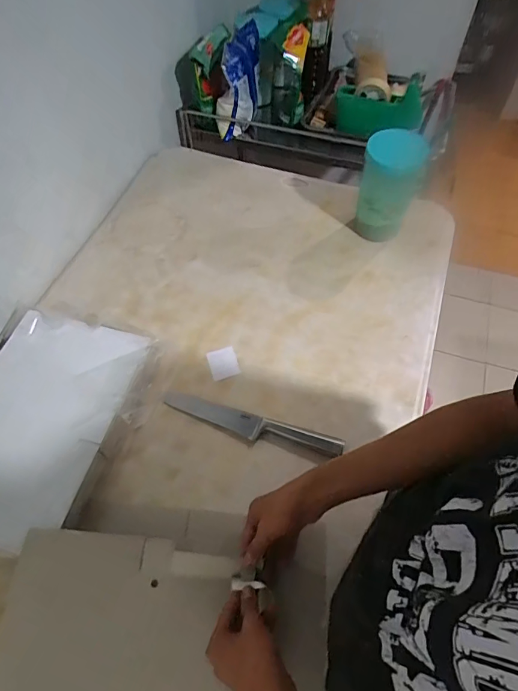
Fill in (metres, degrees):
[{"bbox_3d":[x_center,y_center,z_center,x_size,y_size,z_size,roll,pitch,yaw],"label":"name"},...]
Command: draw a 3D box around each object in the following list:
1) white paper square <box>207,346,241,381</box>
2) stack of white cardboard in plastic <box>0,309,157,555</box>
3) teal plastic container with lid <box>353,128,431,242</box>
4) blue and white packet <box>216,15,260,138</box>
[{"bbox_3d":[-0.064,0.031,0.752,0.050,0.007,0.056,-15,59,-10],"label":"white paper square"},{"bbox_3d":[-0.332,0.112,0.658,0.256,0.034,0.355,11,58,6],"label":"stack of white cardboard in plastic"},{"bbox_3d":[0.255,-0.311,0.833,0.105,0.220,0.094,21,60,12],"label":"teal plastic container with lid"},{"bbox_3d":[-0.049,-0.647,1.041,0.090,0.251,0.082,22,32,13],"label":"blue and white packet"}]

